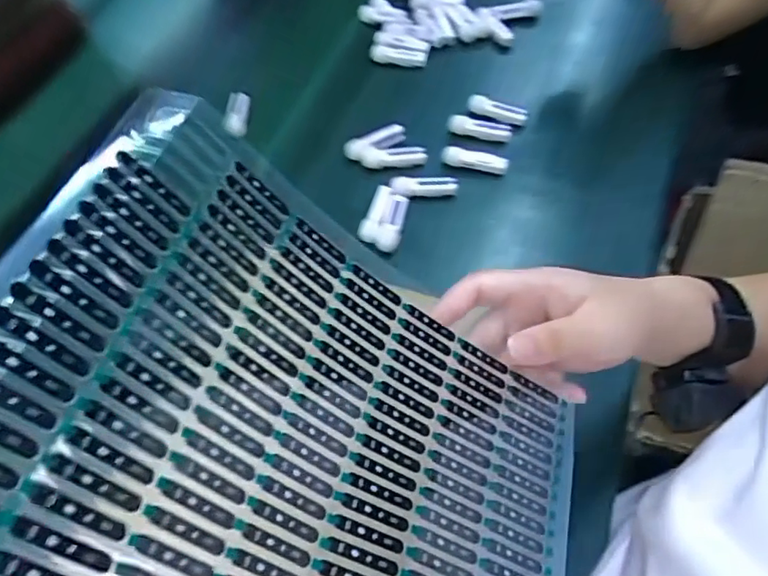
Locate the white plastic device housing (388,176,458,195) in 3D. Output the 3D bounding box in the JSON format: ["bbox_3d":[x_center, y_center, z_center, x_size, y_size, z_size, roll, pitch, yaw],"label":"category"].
[{"bbox_3d":[0.041,-0.105,0.599,0.068,0.018,0.016,-4,56,3],"label":"white plastic device housing"}]

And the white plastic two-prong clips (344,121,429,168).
[{"bbox_3d":[0.000,-0.150,0.633,0.080,0.022,0.046,-16,56,-6],"label":"white plastic two-prong clips"}]

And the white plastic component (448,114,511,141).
[{"bbox_3d":[0.106,-0.178,0.644,0.070,0.021,0.019,10,57,-4],"label":"white plastic component"}]

